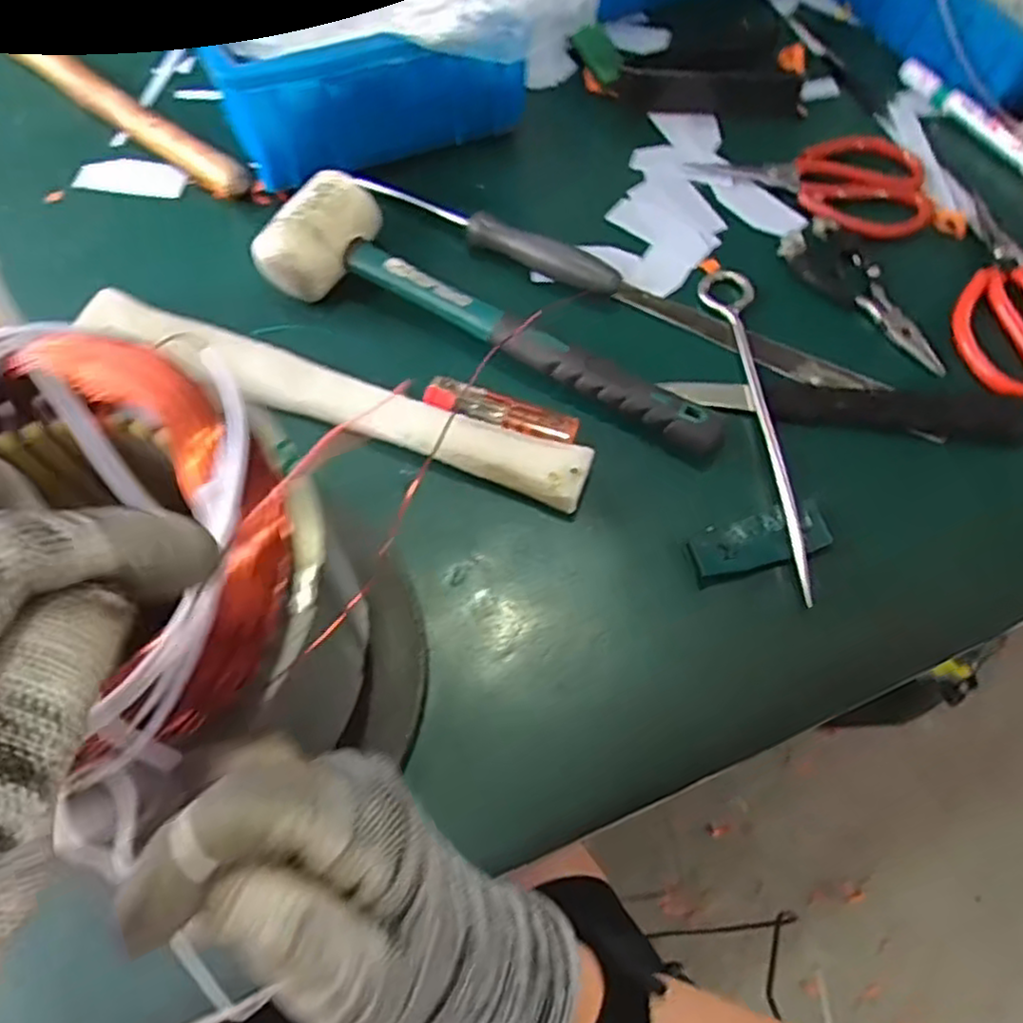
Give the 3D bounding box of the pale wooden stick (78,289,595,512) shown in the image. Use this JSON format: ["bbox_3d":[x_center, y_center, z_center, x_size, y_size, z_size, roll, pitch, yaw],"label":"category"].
[{"bbox_3d":[-0.099,-0.062,0.405,0.293,0.021,0.033,18,66,6],"label":"pale wooden stick"}]

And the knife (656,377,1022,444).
[{"bbox_3d":[0.199,-0.062,0.423,0.209,0.017,0.034,6,65,1],"label":"knife"}]

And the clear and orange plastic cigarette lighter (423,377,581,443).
[{"bbox_3d":[-0.005,-0.057,0.413,0.086,0.014,0.020,14,66,4],"label":"clear and orange plastic cigarette lighter"}]

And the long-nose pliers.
[{"bbox_3d":[0.221,-0.138,0.455,0.050,0.018,0.128,-25,69,-12],"label":"long-nose pliers"}]

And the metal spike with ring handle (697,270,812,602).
[{"bbox_3d":[0.136,-0.053,0.412,0.027,0.012,0.214,-1,65,-2],"label":"metal spike with ring handle"}]

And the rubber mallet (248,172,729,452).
[{"bbox_3d":[-0.010,-0.108,0.415,0.279,0.043,0.069,27,67,10],"label":"rubber mallet"}]

